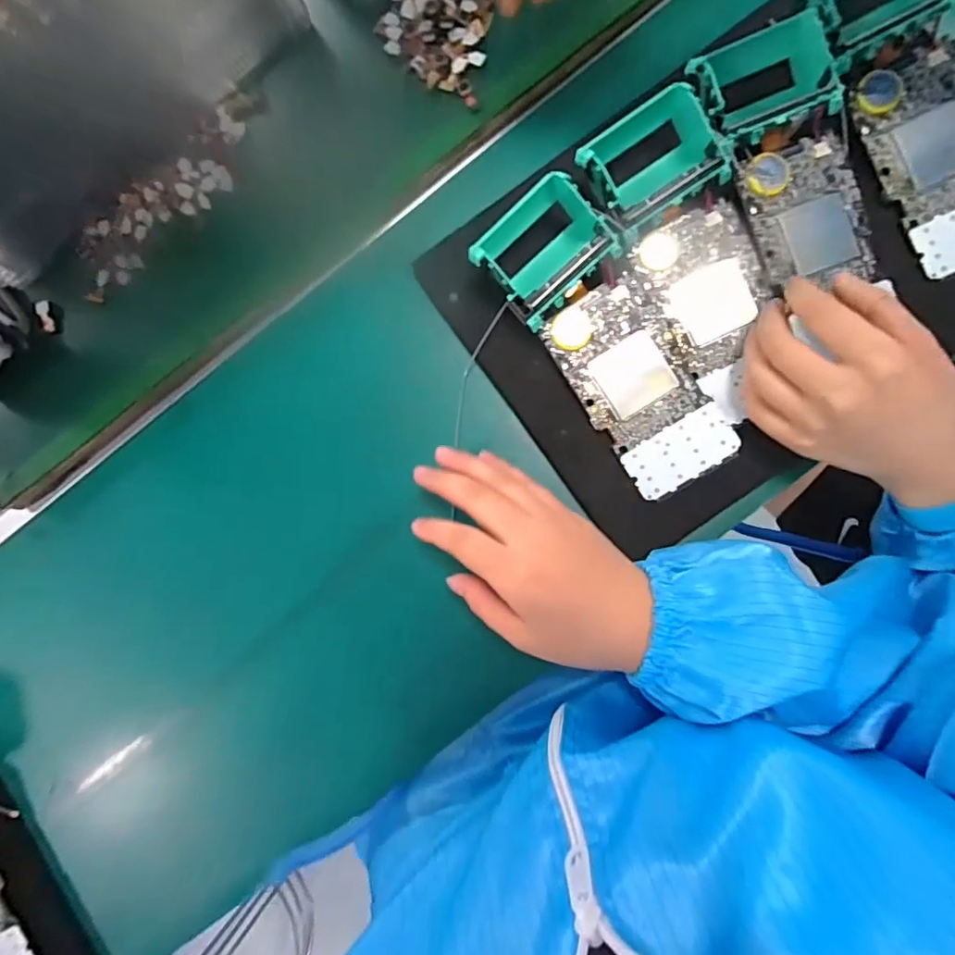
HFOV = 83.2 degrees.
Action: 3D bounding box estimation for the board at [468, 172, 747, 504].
[{"bbox_3d":[0.076,-0.083,0.318,0.073,0.033,0.193,-32,80,2],"label":"board"}]

